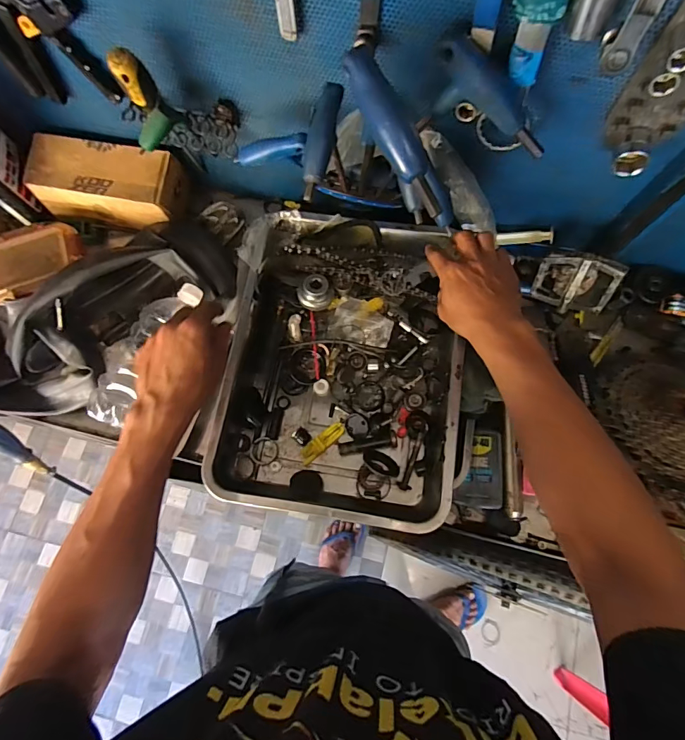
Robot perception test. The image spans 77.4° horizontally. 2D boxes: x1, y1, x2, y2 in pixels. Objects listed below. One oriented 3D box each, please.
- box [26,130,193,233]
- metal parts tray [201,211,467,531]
[{"bbox_3d":[-0.357,-0.281,0.654,0.224,0.081,0.089,10,75,3],"label":"box"},{"bbox_3d":[-0.001,-0.011,0.560,0.288,0.057,0.382,6,74,2],"label":"metal parts tray"}]

